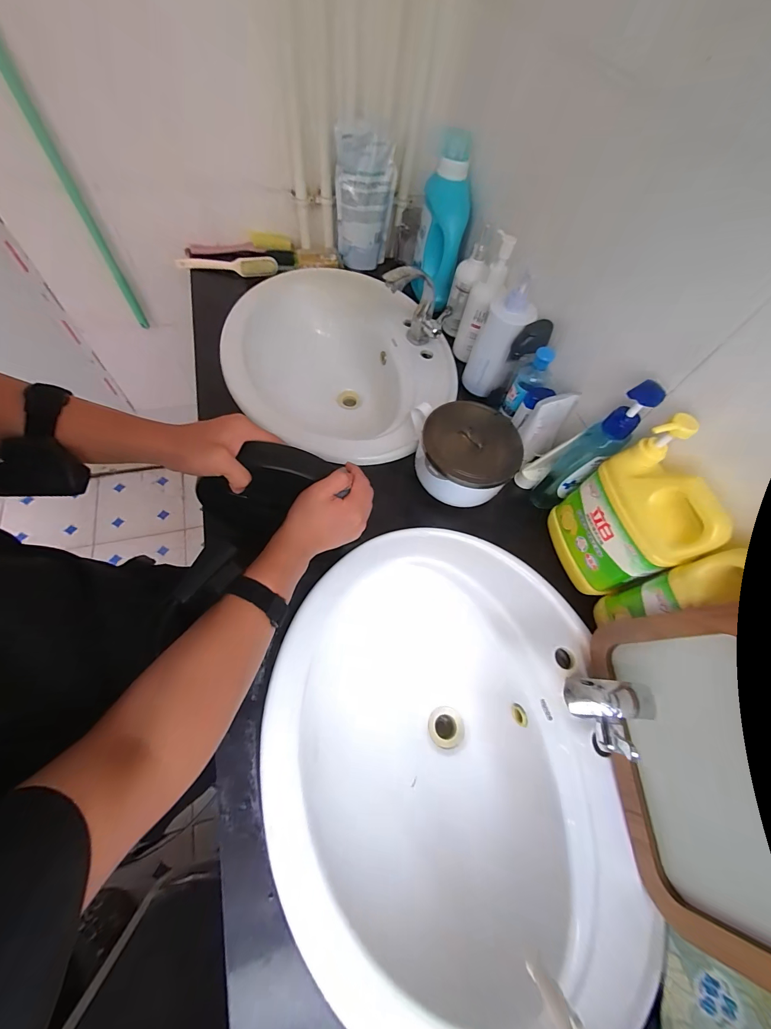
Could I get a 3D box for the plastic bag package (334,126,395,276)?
[{"bbox_3d":[-0.047,-0.689,0.790,0.121,0.237,0.069,9,62,-3],"label":"plastic bag package"}]

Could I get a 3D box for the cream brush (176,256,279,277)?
[{"bbox_3d":[-0.360,-0.563,0.805,0.223,0.019,0.039,2,63,-7],"label":"cream brush"}]

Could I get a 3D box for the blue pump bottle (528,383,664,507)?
[{"bbox_3d":[0.286,-0.085,0.511,0.048,0.244,0.049,42,67,15],"label":"blue pump bottle"}]

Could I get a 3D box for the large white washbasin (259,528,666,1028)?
[{"bbox_3d":[0.062,0.299,0.488,0.412,0.175,0.529,2,63,-7],"label":"large white washbasin"}]

